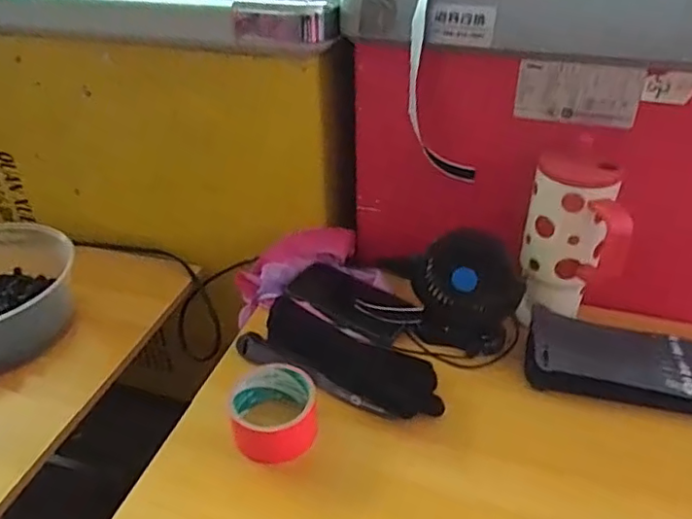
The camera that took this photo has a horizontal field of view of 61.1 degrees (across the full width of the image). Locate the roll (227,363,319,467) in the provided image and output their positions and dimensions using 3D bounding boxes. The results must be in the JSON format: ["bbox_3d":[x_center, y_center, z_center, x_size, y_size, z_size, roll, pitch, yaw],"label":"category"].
[{"bbox_3d":[-0.072,0.150,0.583,0.082,0.053,0.078,-1,35,1],"label":"roll"}]

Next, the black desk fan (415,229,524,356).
[{"bbox_3d":[0.139,0.039,0.678,0.121,0.124,0.079,4,36,8],"label":"black desk fan"}]

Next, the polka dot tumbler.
[{"bbox_3d":[0.255,-0.019,0.658,0.109,0.202,0.100,-1,35,1],"label":"polka dot tumbler"}]

